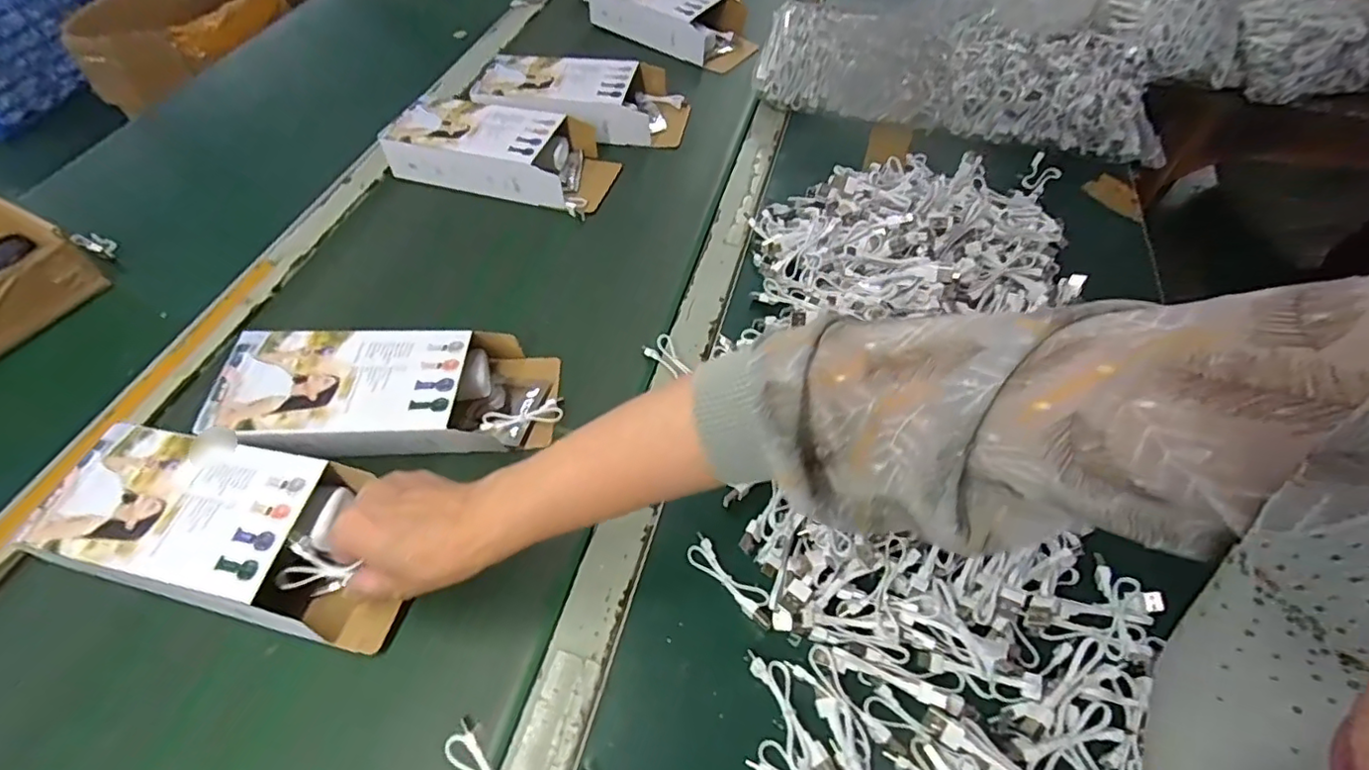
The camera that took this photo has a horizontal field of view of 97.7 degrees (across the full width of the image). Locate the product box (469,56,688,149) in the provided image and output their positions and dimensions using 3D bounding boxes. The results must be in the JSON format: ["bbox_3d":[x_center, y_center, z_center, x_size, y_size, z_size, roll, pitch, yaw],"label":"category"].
[{"bbox_3d":[-0.126,-0.355,0.749,0.248,0.057,0.119,6,56,1],"label":"product box"}]

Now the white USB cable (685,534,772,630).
[{"bbox_3d":[0.033,0.135,0.412,0.075,0.011,0.020,37,63,26],"label":"white USB cable"}]

